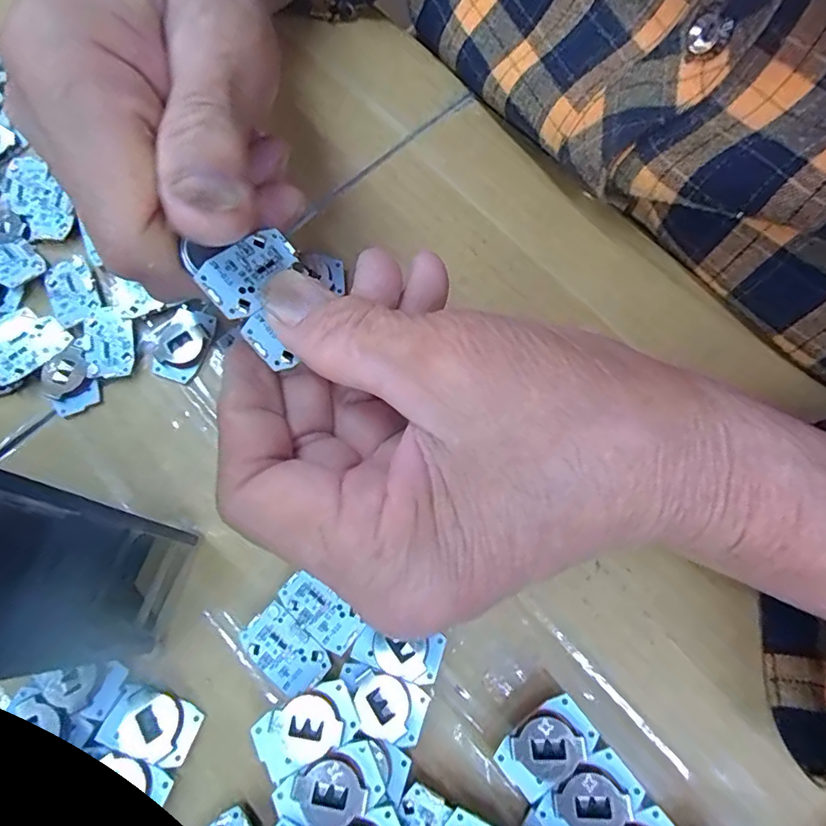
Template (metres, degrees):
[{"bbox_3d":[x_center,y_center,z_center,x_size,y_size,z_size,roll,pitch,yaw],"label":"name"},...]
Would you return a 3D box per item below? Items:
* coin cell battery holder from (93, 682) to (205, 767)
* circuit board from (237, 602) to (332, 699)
[{"bbox_3d":[-0.084,0.100,0.158,0.028,0.004,0.018,23,57,-2],"label":"coin cell battery holder"},{"bbox_3d":[-0.043,0.078,0.163,0.029,0.004,0.017,40,77,11],"label":"circuit board"}]

